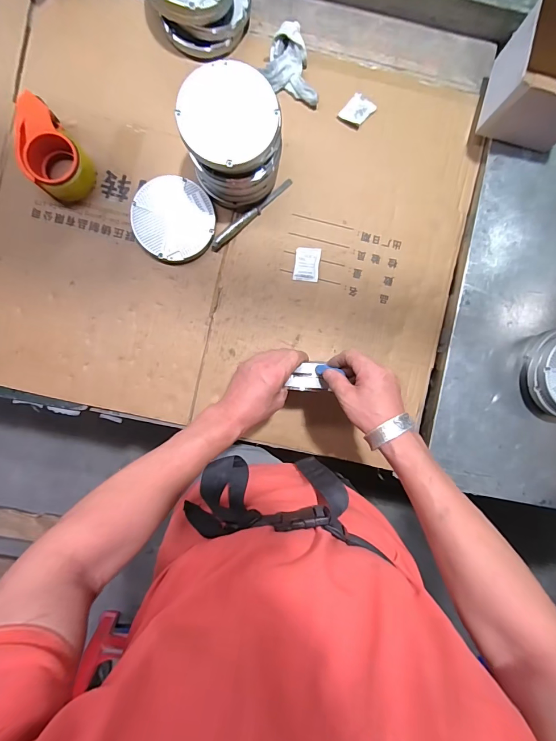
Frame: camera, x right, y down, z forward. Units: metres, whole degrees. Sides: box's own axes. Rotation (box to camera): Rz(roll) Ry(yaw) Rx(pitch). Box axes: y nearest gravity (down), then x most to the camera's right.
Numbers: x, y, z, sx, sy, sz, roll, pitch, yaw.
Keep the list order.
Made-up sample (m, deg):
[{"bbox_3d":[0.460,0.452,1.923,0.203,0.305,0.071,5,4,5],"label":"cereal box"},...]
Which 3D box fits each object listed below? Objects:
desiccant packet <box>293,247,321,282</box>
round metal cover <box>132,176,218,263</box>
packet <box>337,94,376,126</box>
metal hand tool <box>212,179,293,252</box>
[{"bbox_3d":[0.052,-0.189,0.645,0.044,0.008,0.059,7,92,-4],"label":"desiccant packet"},{"bbox_3d":[-0.177,-0.257,0.615,0.132,0.018,0.139,0,92,-3],"label":"round metal cover"},{"bbox_3d":[0.139,-0.454,0.636,0.044,0.004,0.054,40,89,-4],"label":"packet"},{"bbox_3d":[-0.046,-0.273,0.632,0.180,0.011,0.020,-44,94,-1],"label":"metal hand tool"}]

